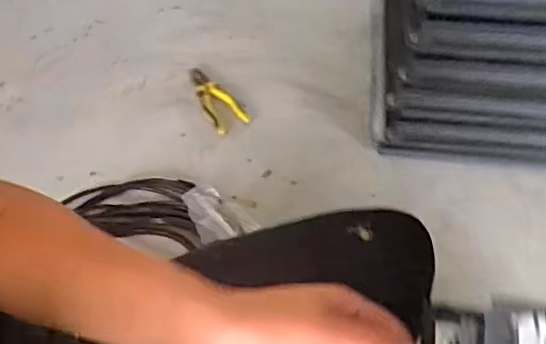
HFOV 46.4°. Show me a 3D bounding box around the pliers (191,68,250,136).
[{"bbox_3d":[-0.116,-0.151,1.322,0.072,0.028,0.182,-22,56,-16],"label":"pliers"}]

